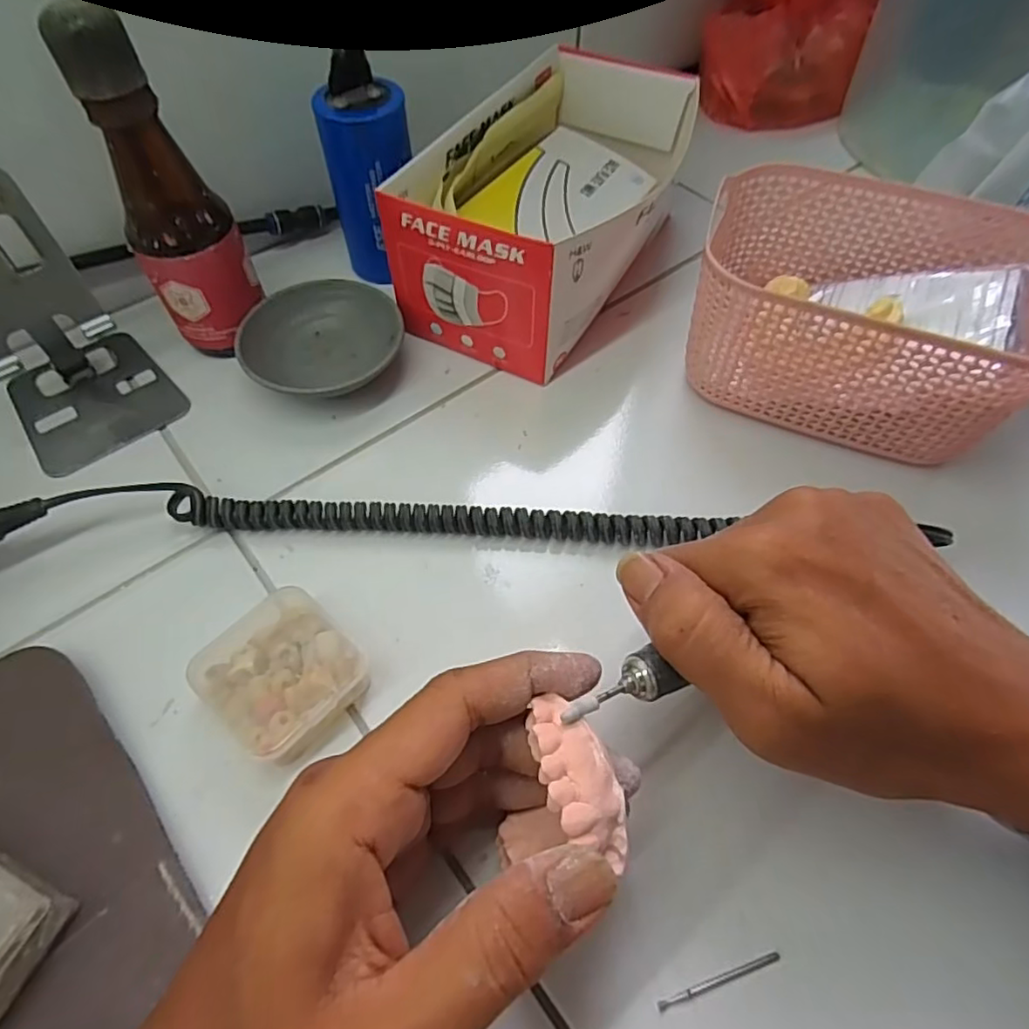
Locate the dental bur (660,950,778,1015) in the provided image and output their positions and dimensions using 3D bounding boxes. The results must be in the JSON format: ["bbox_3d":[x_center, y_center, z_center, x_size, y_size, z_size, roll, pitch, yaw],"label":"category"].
[{"bbox_3d":[0.069,0.156,0.204,0.045,0.004,0.004,-14,59,-9],"label":"dental bur"}]

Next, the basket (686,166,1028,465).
[{"bbox_3d":[0.182,-0.103,0.321,0.160,0.082,0.116,20,59,11],"label":"basket"}]

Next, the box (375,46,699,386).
[{"bbox_3d":[0.026,-0.190,0.376,0.116,0.085,0.206,23,60,14],"label":"box"}]

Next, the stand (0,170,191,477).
[{"bbox_3d":[-0.236,-0.095,0.296,0.073,0.113,0.085,-38,65,-22],"label":"stand"}]

